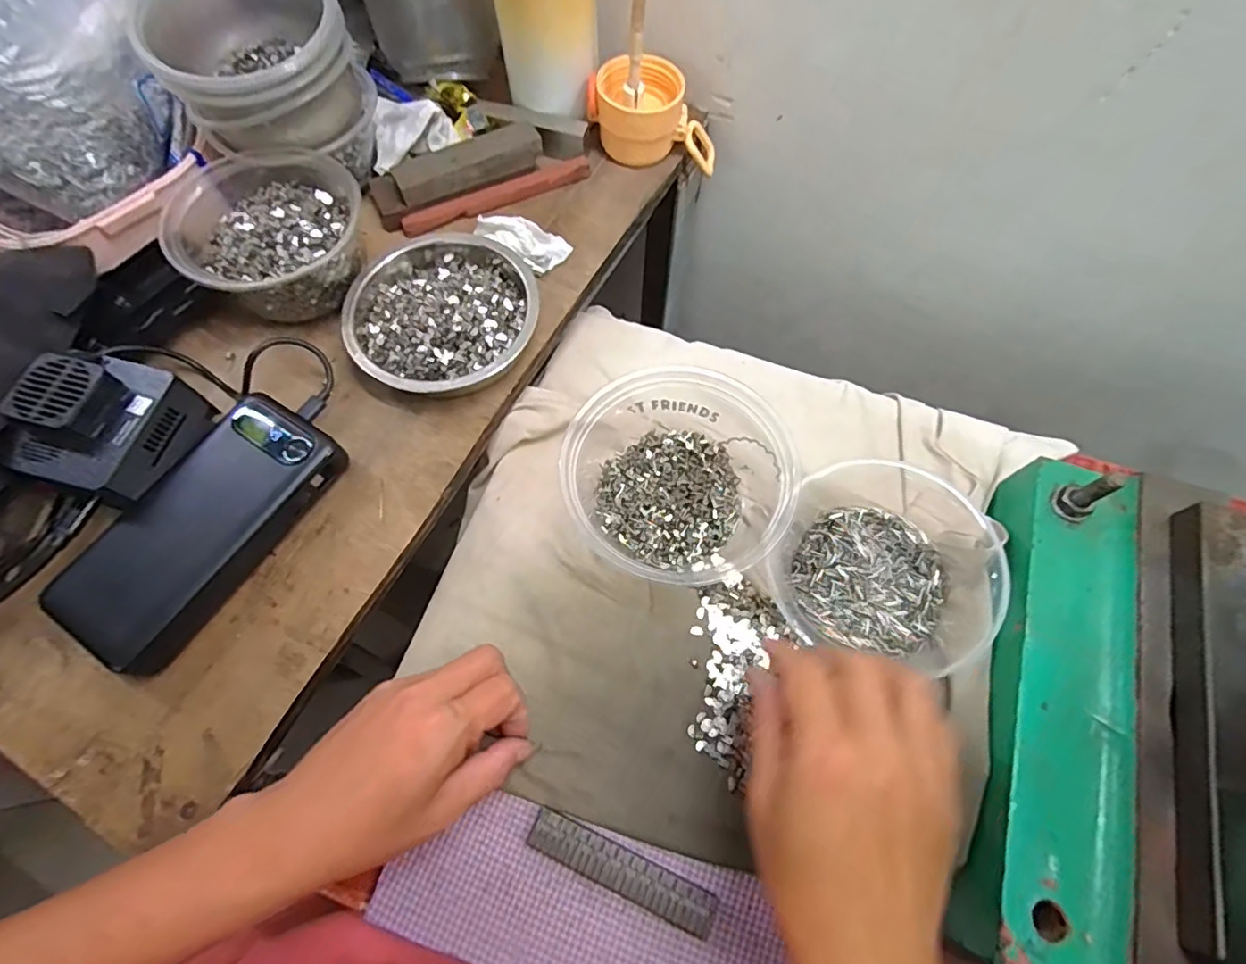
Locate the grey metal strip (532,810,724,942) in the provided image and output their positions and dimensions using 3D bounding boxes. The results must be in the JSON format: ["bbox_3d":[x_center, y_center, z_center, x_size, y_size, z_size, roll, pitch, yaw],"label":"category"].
[{"bbox_3d":[0.000,0.197,0.294,0.098,0.011,0.019,22,69,9],"label":"grey metal strip"}]

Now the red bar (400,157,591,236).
[{"bbox_3d":[-0.094,-0.217,0.439,0.147,0.011,0.015,-24,69,-10],"label":"red bar"}]

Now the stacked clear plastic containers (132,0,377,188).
[{"bbox_3d":[-0.234,-0.270,0.387,0.112,0.095,0.113,-29,70,-12],"label":"stacked clear plastic containers"}]

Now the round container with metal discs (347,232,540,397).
[{"bbox_3d":[-0.121,-0.115,0.387,0.118,0.032,0.129,0,67,0],"label":"round container with metal discs"}]

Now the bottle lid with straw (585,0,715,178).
[{"bbox_3d":[0.025,-0.311,0.377,0.096,0.200,0.062,13,67,6],"label":"bottle lid with straw"}]

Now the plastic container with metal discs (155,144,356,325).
[{"bbox_3d":[-0.226,-0.160,0.384,0.115,0.050,0.115,-42,73,-16],"label":"plastic container with metal discs"}]

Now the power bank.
[{"bbox_3d":[-0.237,0.024,0.330,0.072,0.028,0.155,31,70,13],"label":"power bank"}]

